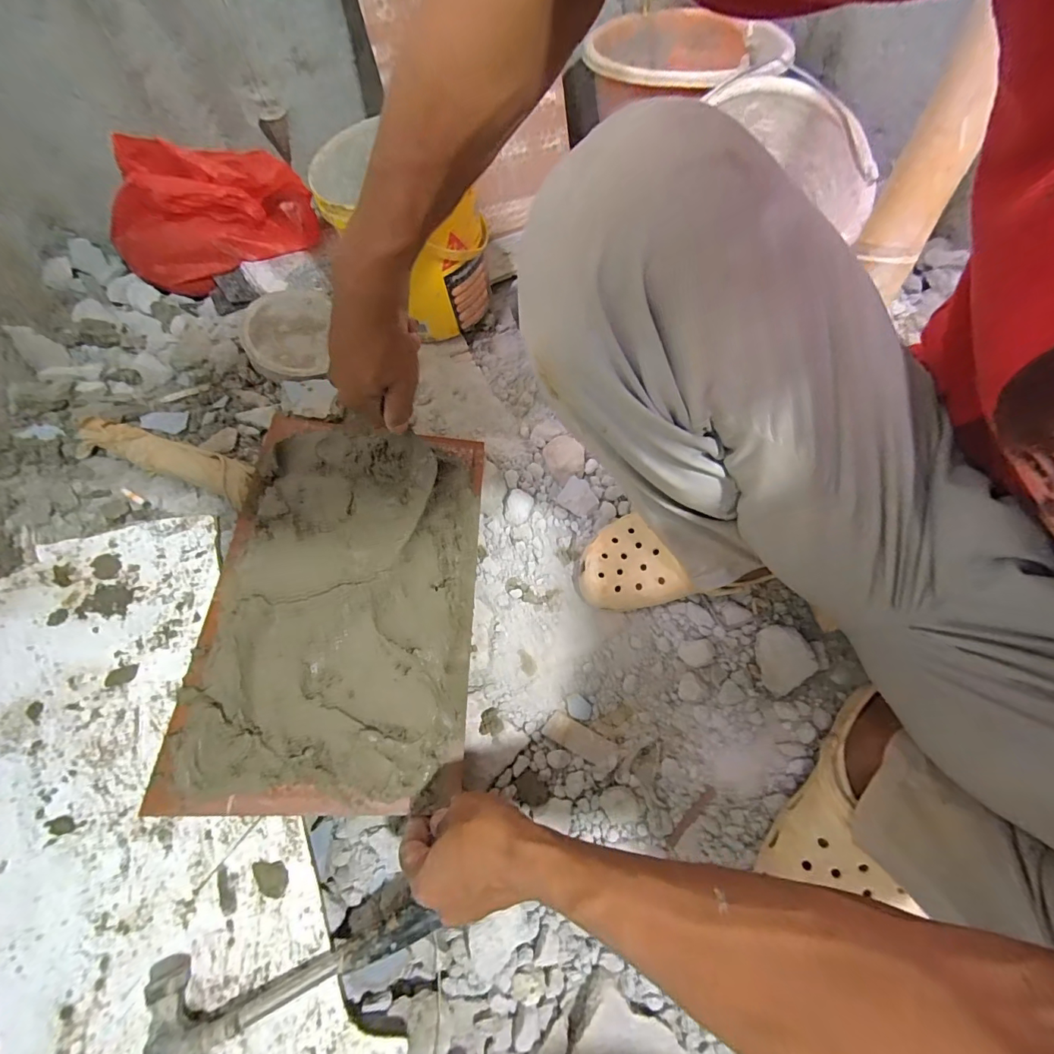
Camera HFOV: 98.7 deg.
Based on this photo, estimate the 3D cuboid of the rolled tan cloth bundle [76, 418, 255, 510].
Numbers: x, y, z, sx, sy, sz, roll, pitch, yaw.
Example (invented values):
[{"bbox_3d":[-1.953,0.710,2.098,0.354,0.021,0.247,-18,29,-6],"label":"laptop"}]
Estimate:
[{"bbox_3d":[-0.401,-0.073,0.513,0.203,0.052,0.058,14,66,6],"label":"rolled tan cloth bundle"}]

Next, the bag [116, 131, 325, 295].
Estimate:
[{"bbox_3d":[-0.457,-0.447,0.640,0.282,0.156,0.079,-18,67,-9],"label":"bag"}]

